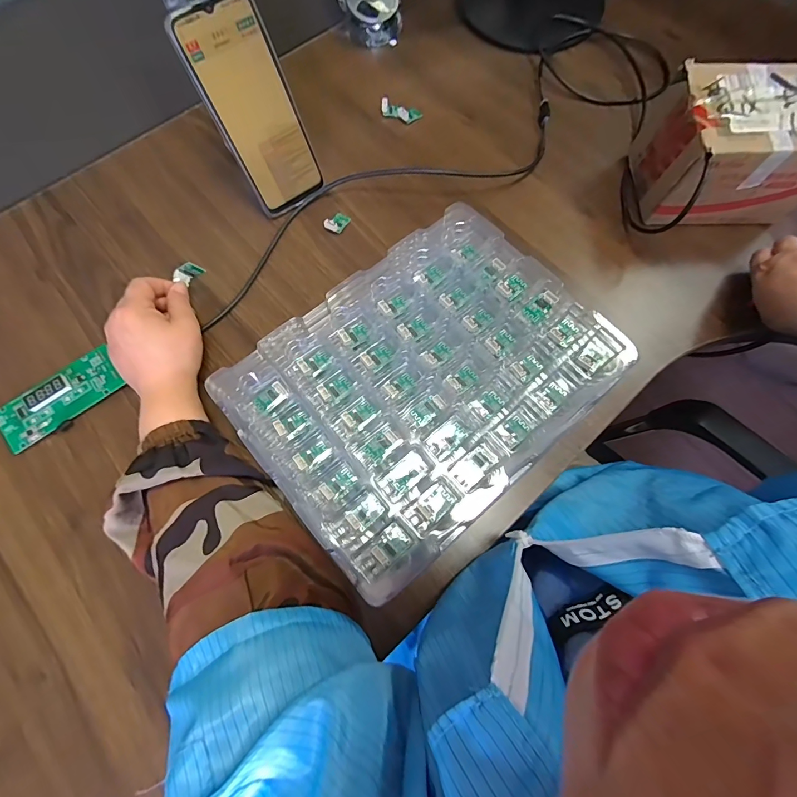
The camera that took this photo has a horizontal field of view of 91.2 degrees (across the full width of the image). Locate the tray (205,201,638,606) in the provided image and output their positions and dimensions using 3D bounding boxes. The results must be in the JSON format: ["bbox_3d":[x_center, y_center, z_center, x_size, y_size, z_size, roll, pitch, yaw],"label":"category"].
[{"bbox_3d":[0.023,-0.012,0.336,0.283,0.060,0.214,-40,76,-11],"label":"tray"}]

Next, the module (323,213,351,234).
[{"bbox_3d":[-0.066,-0.191,0.422,0.019,0.009,0.027,32,76,11],"label":"module"}]

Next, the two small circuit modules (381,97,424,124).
[{"bbox_3d":[0.001,-0.347,0.473,0.051,0.009,0.019,25,74,6],"label":"two small circuit modules"}]

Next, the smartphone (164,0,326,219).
[{"bbox_3d":[-0.132,-0.266,0.372,0.077,0.164,0.010,-36,48,-12],"label":"smartphone"}]

